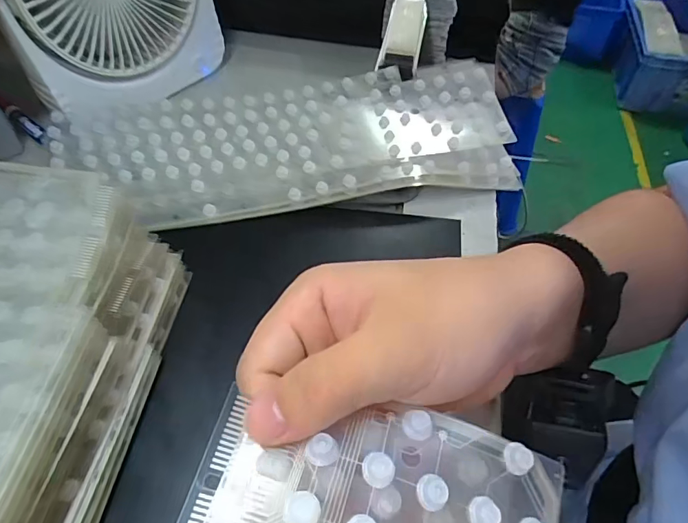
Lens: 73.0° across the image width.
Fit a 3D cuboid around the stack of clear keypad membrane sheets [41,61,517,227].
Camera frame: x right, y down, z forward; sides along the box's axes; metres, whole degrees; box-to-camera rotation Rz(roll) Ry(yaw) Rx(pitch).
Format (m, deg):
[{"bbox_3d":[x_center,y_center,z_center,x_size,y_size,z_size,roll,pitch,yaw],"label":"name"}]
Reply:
[{"bbox_3d":[-0.049,-0.106,0.409,0.384,0.019,0.135,-10,64,-4],"label":"stack of clear keypad membrane sheets"}]

